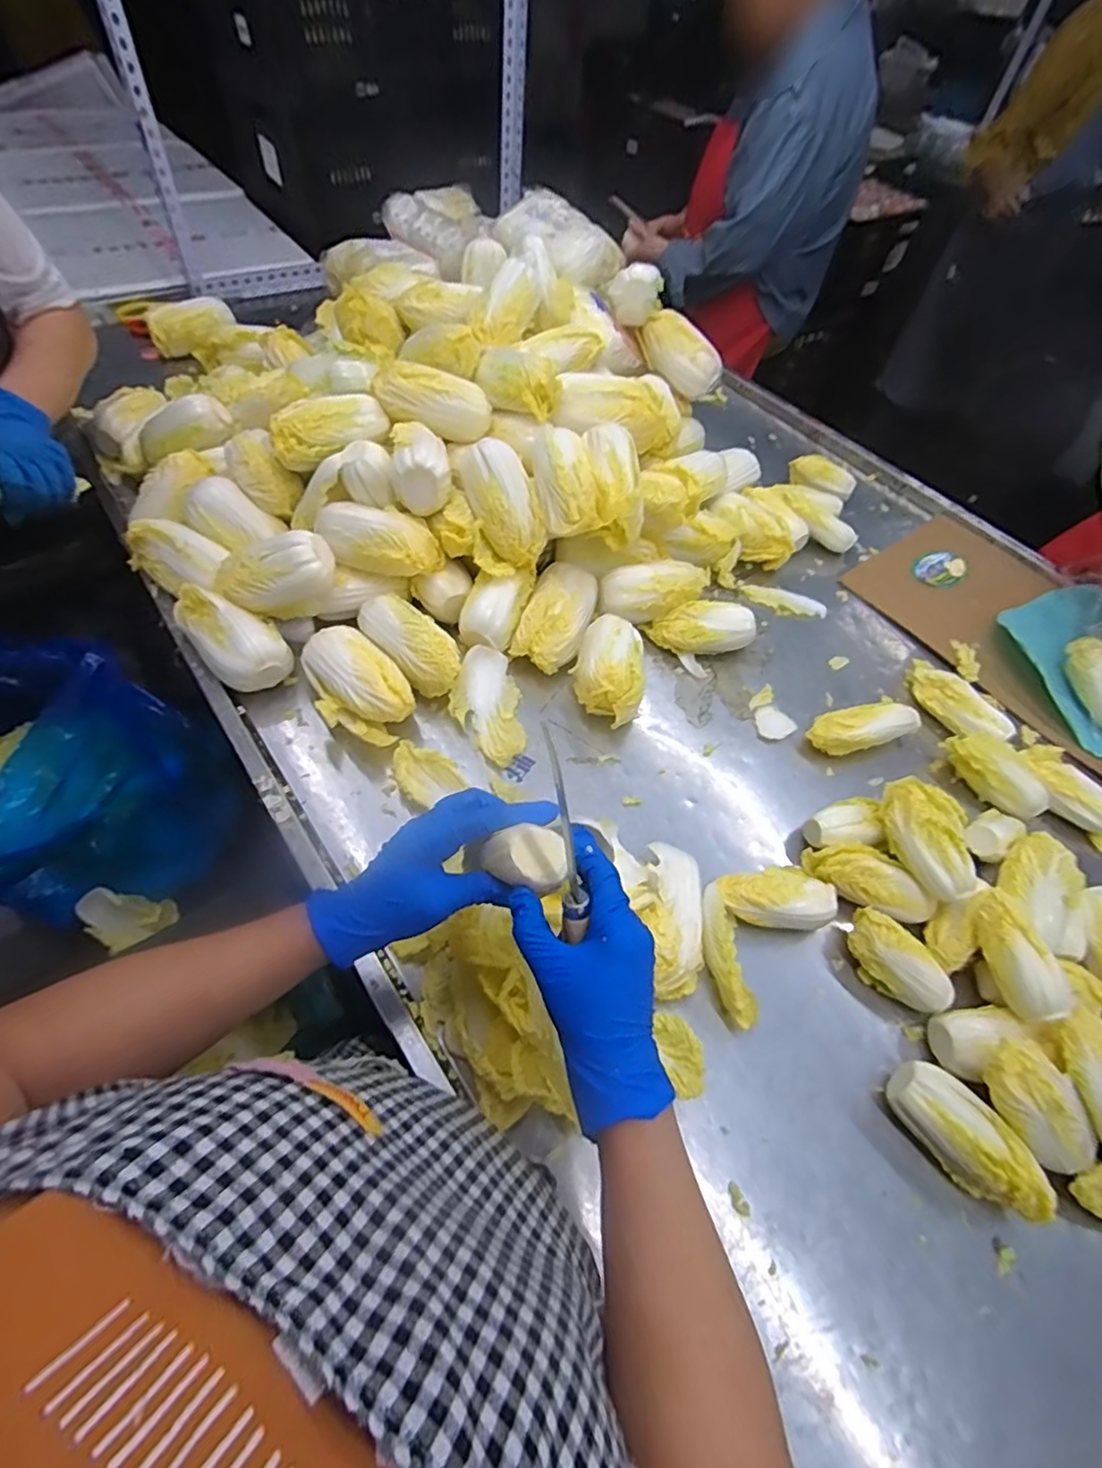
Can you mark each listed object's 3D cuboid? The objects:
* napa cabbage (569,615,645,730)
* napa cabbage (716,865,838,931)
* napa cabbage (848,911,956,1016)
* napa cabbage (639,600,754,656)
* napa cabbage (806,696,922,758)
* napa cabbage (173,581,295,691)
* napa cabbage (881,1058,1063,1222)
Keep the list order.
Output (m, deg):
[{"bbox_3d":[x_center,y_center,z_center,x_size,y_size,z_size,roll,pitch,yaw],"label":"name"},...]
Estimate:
[{"bbox_3d":[0.065,-0.071,0.708,0.080,0.072,0.136,4,56,-2],"label":"napa cabbage"},{"bbox_3d":[0.216,0.162,0.582,0.103,0.042,0.060,-7,58,-10],"label":"napa cabbage"},{"bbox_3d":[0.319,0.210,0.554,0.096,0.046,0.050,39,62,20],"label":"napa cabbage"},{"bbox_3d":[0.190,-0.134,0.775,0.136,0.051,0.060,-2,54,10],"label":"napa cabbage"},{"bbox_3d":[0.364,-0.006,0.708,0.130,0.047,0.054,-7,58,-9],"label":"napa cabbage"},{"bbox_3d":[-0.356,-0.111,0.674,0.082,0.065,0.129,-37,67,-25],"label":"napa cabbage"},{"bbox_3d":[0.331,0.319,0.477,0.054,0.057,0.116,-35,66,-24],"label":"napa cabbage"}]

